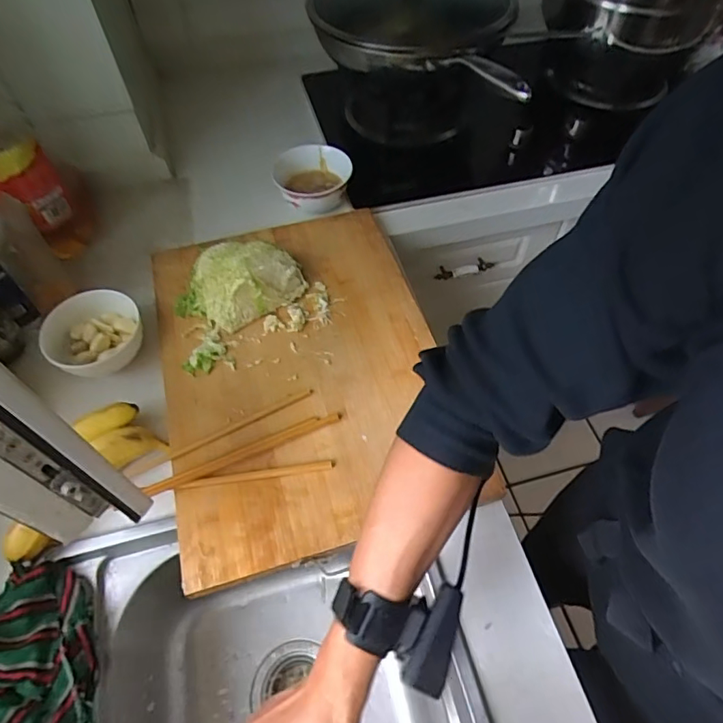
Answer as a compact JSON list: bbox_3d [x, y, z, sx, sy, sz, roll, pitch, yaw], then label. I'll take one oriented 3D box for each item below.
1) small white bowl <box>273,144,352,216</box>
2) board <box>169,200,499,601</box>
[{"bbox_3d":[-0.072,-0.280,0.800,0.112,0.072,0.102,0,57,0],"label":"small white bowl"},{"bbox_3d":[-0.078,-0.013,0.638,0.329,0.022,0.464,-14,58,-9],"label":"board"}]

